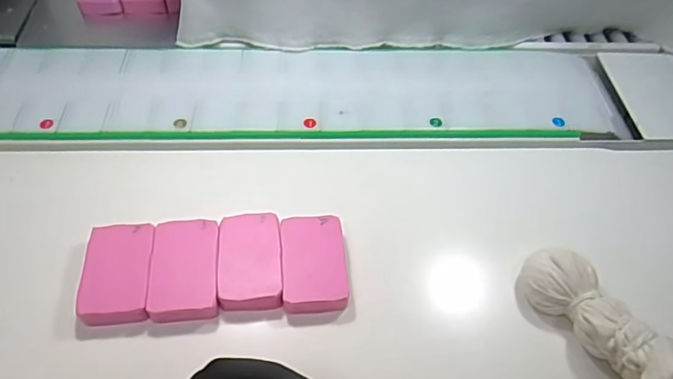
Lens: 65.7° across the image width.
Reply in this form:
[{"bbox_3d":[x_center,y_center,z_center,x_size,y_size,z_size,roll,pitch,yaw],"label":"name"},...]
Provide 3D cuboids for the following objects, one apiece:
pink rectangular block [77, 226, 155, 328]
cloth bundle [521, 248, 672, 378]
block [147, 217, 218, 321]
[{"bbox_3d":[-0.153,0.060,0.368,0.045,0.018,0.074,-4,53,-6],"label":"pink rectangular block"},{"bbox_3d":[0.184,0.102,0.333,0.068,0.050,0.157,-12,54,-12],"label":"cloth bundle"},{"bbox_3d":[-0.108,0.058,0.374,0.045,0.017,0.076,-4,53,-6],"label":"block"}]

